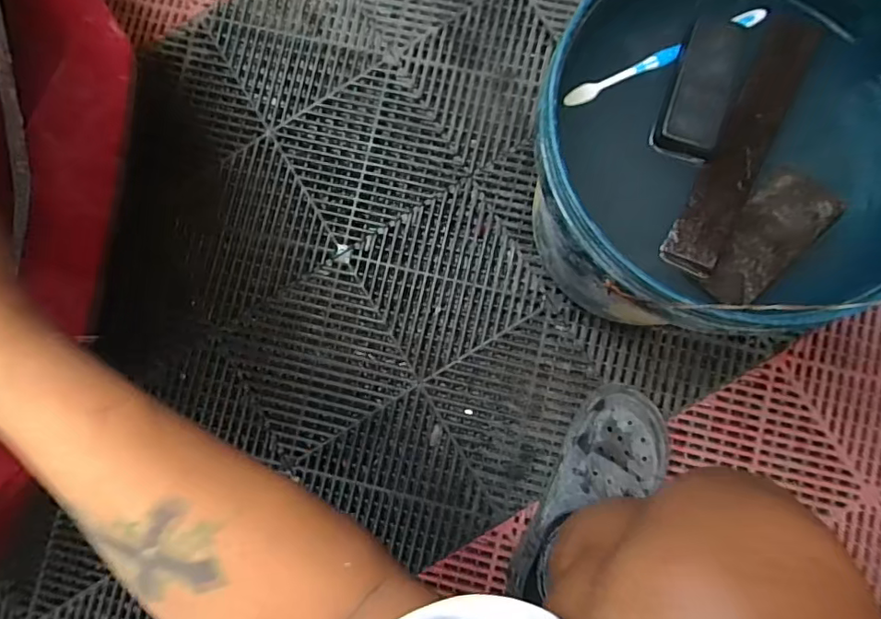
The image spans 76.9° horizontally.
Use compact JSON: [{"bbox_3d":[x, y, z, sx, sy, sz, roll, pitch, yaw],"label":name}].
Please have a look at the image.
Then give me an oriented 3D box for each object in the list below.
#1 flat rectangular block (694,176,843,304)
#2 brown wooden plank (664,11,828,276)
[{"bbox_3d":[0.265,-0.057,0.454,0.056,0.014,0.118,44,88,6],"label":"flat rectangular block"},{"bbox_3d":[0.250,-0.138,0.457,0.048,0.025,0.227,26,86,5],"label":"brown wooden plank"}]

